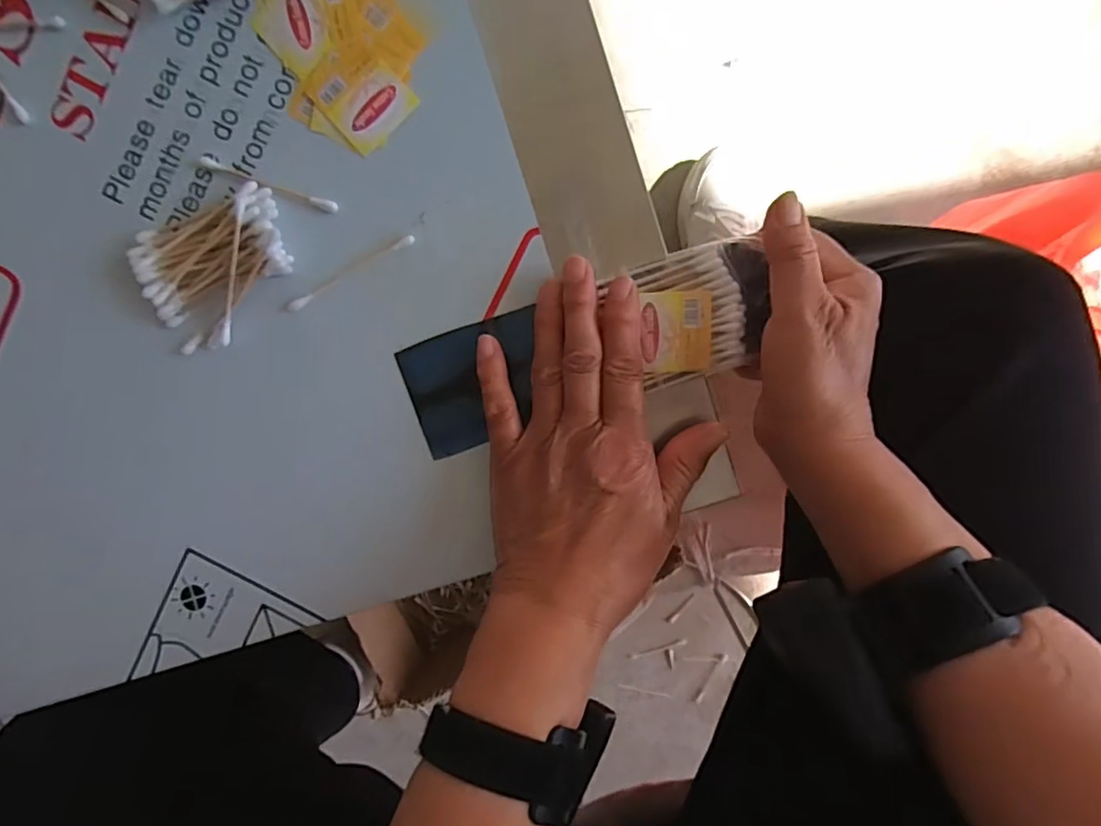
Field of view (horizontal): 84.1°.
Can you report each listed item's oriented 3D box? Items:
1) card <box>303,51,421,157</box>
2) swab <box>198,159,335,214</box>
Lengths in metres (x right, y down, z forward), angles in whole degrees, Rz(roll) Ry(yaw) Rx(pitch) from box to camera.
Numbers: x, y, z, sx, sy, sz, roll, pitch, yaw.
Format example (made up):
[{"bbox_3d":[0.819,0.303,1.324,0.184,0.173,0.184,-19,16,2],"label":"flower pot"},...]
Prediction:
[{"bbox_3d":[-0.095,-0.158,0.304,0.039,0.004,0.043,-43,90,5],"label":"card"},{"bbox_3d":[-0.143,-0.115,0.309,0.074,0.005,0.006,20,94,2],"label":"swab"}]

